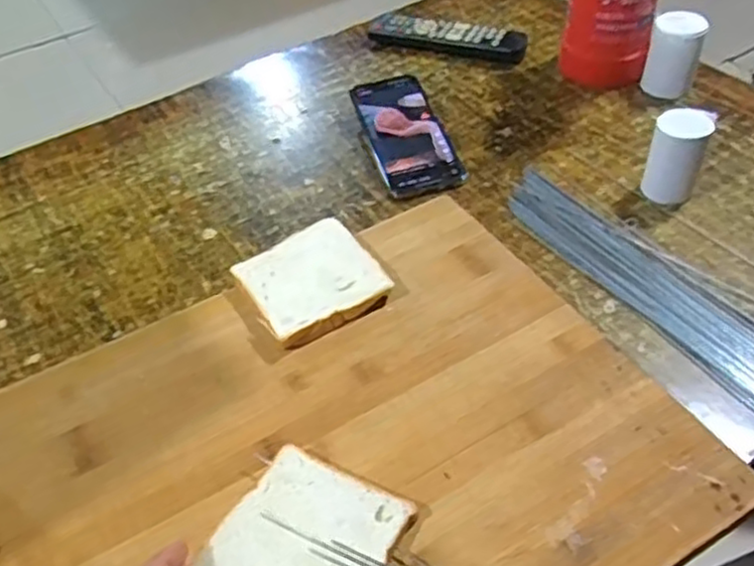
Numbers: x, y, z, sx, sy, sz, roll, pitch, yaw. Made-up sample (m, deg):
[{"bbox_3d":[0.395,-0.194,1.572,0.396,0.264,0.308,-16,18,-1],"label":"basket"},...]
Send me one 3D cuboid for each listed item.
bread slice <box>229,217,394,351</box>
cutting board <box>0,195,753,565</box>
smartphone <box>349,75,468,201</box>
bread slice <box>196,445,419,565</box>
[{"bbox_3d":[-0.052,-0.003,0.572,0.102,0.018,0.099,-24,48,-18],"label":"bread slice"},{"bbox_3d":[-0.078,0.134,0.456,0.537,0.015,0.343,-24,48,-18],"label":"cutting board"},{"bbox_3d":[0.028,-0.159,0.733,0.078,0.015,0.171,-16,59,-6],"label":"smartphone"},{"bbox_3d":[-0.040,0.149,0.414,0.093,0.011,0.101,18,50,22],"label":"bread slice"}]

